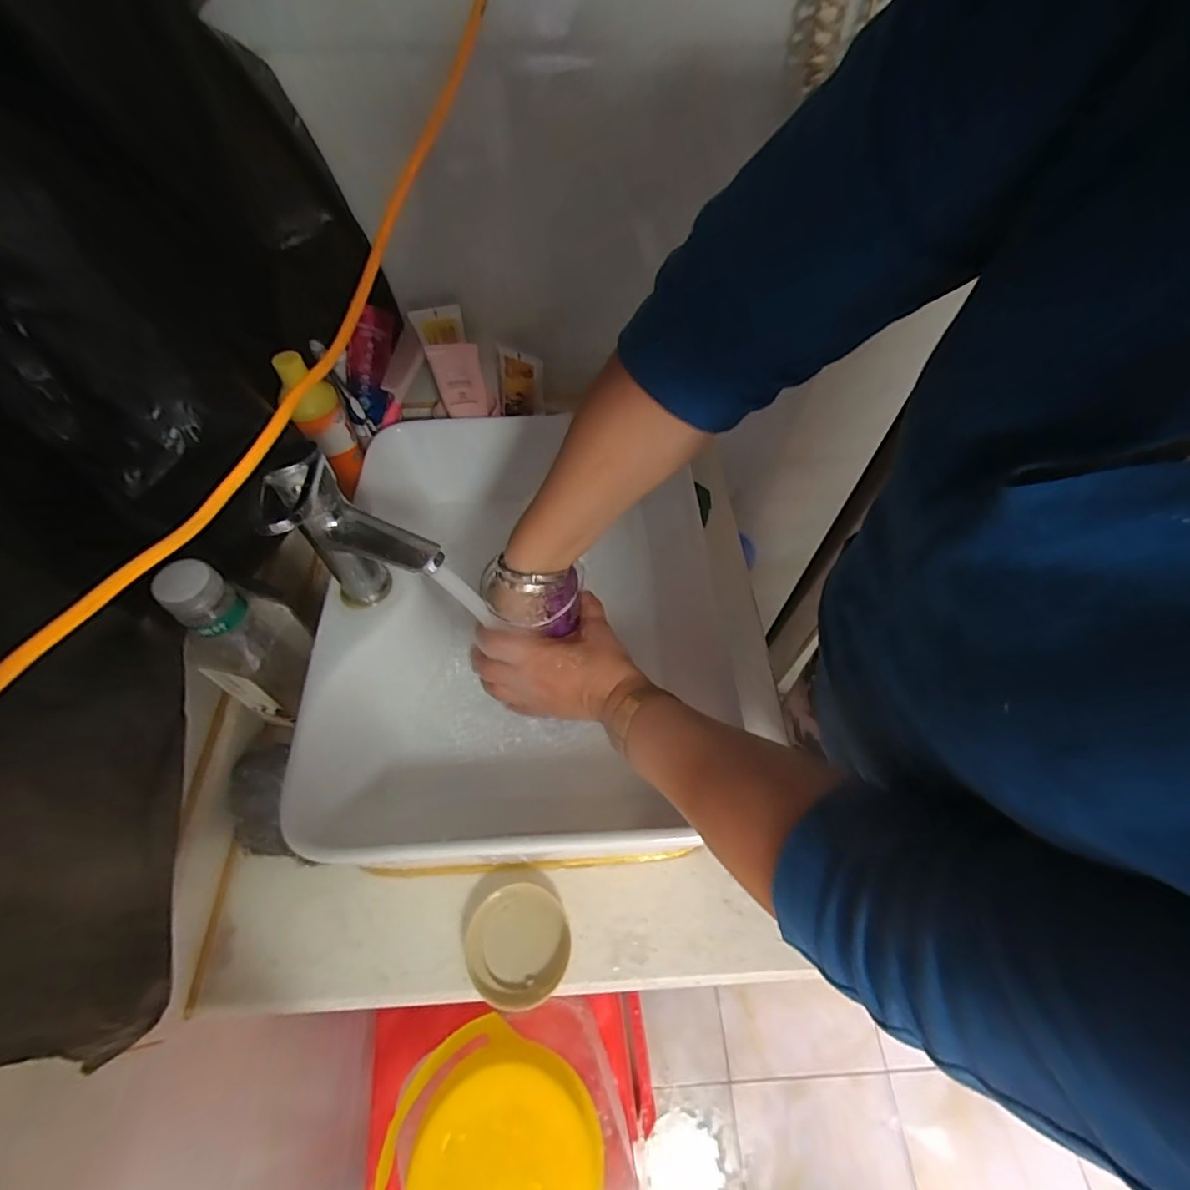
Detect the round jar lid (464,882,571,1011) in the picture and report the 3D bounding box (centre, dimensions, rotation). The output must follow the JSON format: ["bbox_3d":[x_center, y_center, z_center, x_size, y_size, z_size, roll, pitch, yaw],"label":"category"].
[{"bbox_3d":[-0.064,0.289,0.444,0.082,0.012,0.083,-8,58,-6],"label":"round jar lid"}]

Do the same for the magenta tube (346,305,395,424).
[{"bbox_3d":[-0.259,-0.268,0.626,0.032,0.133,0.046,40,42,21],"label":"magenta tube"}]

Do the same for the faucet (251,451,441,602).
[{"bbox_3d":[-0.164,-0.038,0.399,0.111,0.141,0.044,10,58,6],"label":"faucet"}]

